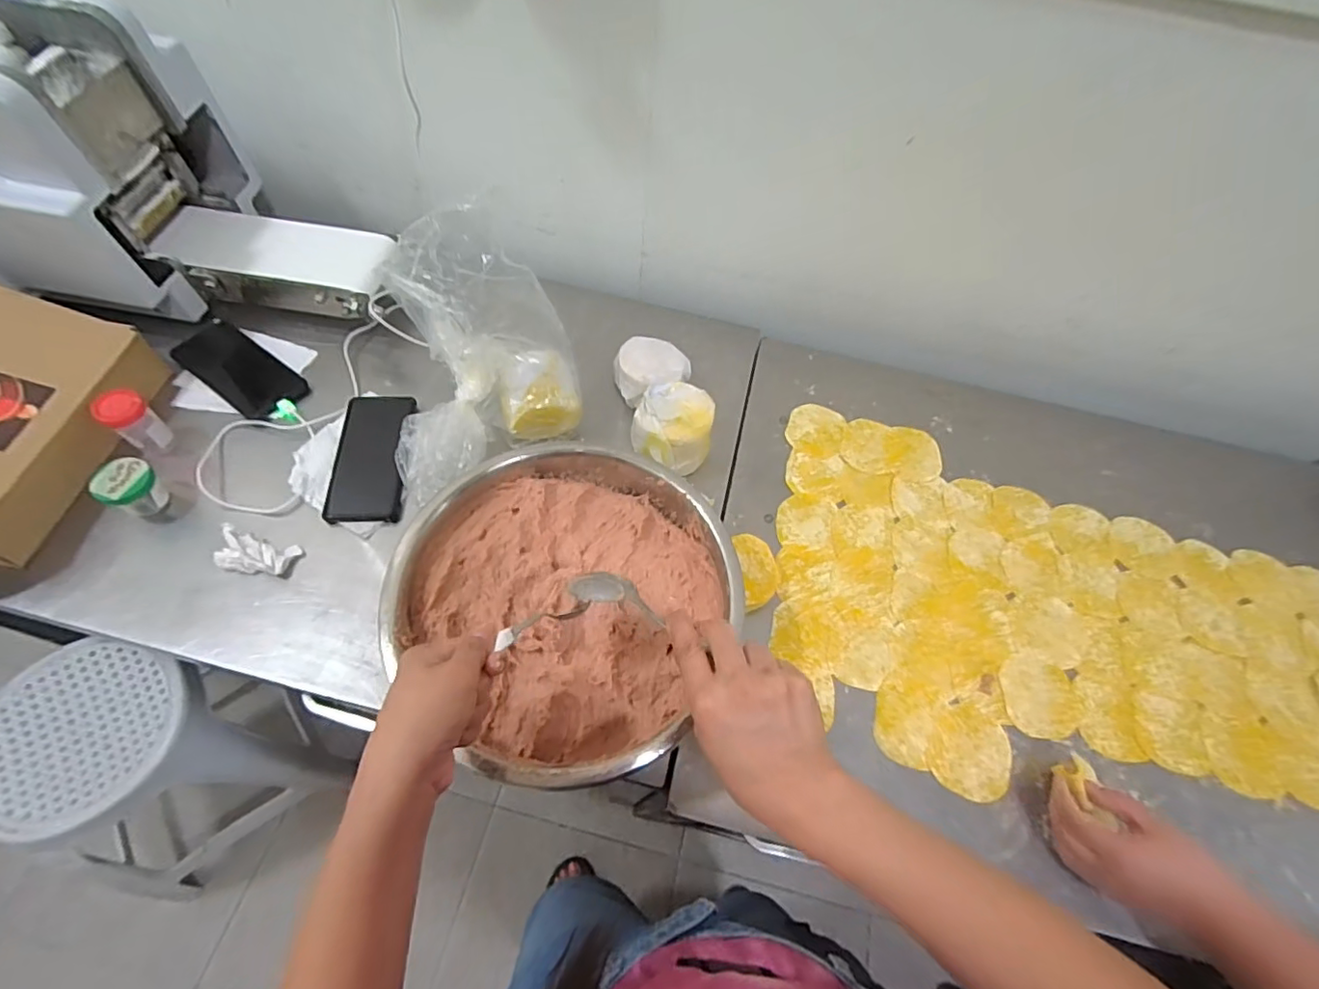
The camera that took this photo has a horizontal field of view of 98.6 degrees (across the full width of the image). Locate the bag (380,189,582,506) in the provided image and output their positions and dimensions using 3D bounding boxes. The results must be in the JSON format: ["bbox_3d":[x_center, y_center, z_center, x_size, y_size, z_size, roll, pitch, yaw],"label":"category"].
[{"bbox_3d":[-0.203,-0.143,0.606,0.233,0.234,0.143,-30,66,-20],"label":"bag"}]

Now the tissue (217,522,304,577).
[{"bbox_3d":[-0.412,0.061,0.580,0.070,0.030,0.041,11,60,2],"label":"tissue"}]

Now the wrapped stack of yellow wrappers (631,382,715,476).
[{"bbox_3d":[0.017,-0.073,0.663,0.091,0.084,0.097,13,60,3],"label":"wrapped stack of yellow wrappers"}]

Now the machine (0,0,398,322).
[{"bbox_3d":[-0.645,-0.386,0.628,0.551,0.315,0.263,-4,60,-7],"label":"machine"}]

